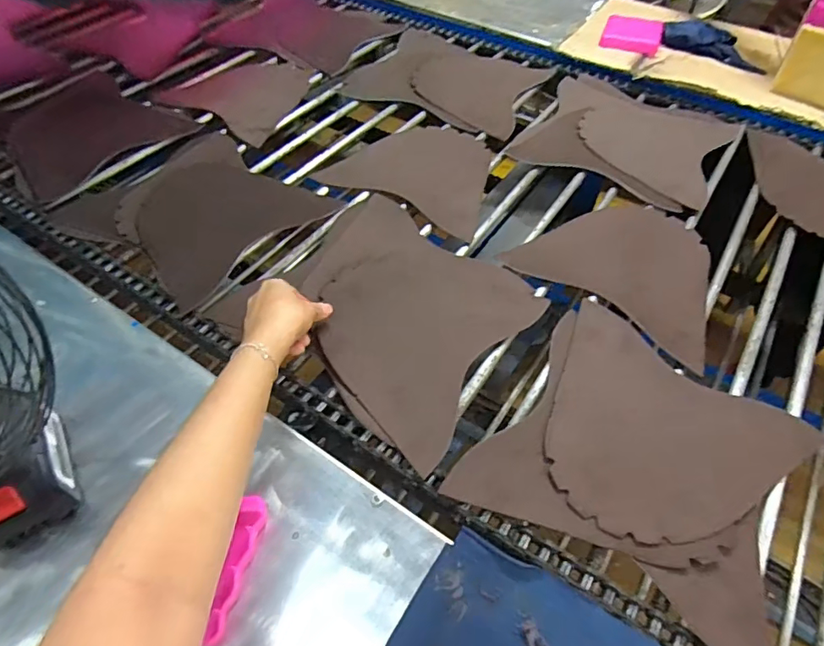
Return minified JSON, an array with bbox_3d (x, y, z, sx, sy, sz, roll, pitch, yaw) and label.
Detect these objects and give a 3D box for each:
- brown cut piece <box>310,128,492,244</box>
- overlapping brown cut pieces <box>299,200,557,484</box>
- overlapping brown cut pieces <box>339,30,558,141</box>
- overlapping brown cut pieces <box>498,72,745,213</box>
[{"bbox_3d":[0.022,-0.232,0.773,0.240,0.008,0.211,26,58,17],"label":"brown cut piece"},{"bbox_3d":[-0.015,-0.017,0.590,0.275,0.010,0.258,33,58,22],"label":"overlapping brown cut pieces"},{"bbox_3d":[0.071,-0.447,0.935,0.307,0.009,0.262,23,55,16],"label":"overlapping brown cut pieces"},{"bbox_3d":[0.350,-0.309,0.826,0.285,0.016,0.289,25,56,17],"label":"overlapping brown cut pieces"}]

